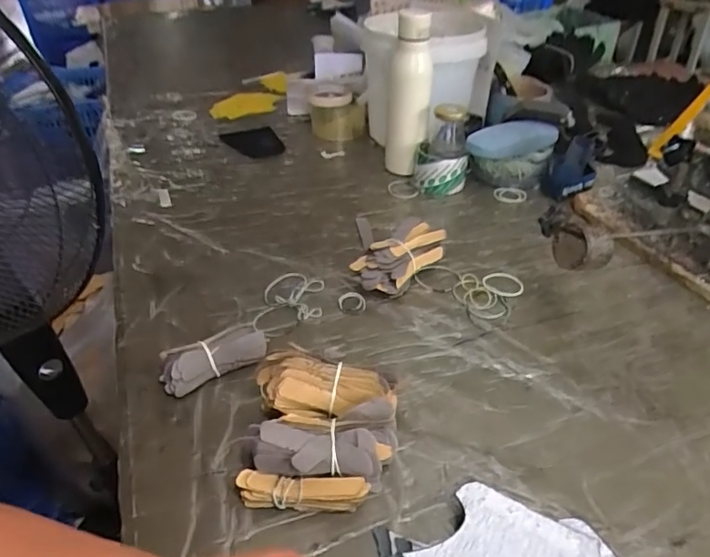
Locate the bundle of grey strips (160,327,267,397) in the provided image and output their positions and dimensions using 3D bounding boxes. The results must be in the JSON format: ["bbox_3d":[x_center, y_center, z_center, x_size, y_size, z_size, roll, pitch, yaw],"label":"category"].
[{"bbox_3d":[-0.135,0.079,0.504,0.100,0.037,0.028,-22,43,-24],"label":"bundle of grey strips"}]

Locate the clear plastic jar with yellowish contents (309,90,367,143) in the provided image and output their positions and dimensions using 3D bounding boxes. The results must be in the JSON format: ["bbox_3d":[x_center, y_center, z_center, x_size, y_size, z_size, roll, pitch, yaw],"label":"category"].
[{"bbox_3d":[-0.034,-0.309,0.989,0.103,0.078,0.096,0,35,-3],"label":"clear plastic jar with yellowish contents"}]

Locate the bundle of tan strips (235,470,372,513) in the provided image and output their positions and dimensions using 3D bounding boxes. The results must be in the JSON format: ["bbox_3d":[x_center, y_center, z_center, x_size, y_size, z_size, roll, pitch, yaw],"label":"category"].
[{"bbox_3d":[-0.040,0.164,0.398,0.098,0.019,0.021,3,35,3],"label":"bundle of tan strips"}]

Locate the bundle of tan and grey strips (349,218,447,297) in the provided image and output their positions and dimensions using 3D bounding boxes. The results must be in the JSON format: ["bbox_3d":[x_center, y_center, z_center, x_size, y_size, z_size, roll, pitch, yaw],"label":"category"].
[{"bbox_3d":[0.054,-0.023,0.631,0.063,0.054,0.128,25,43,31],"label":"bundle of tan and grey strips"}]

